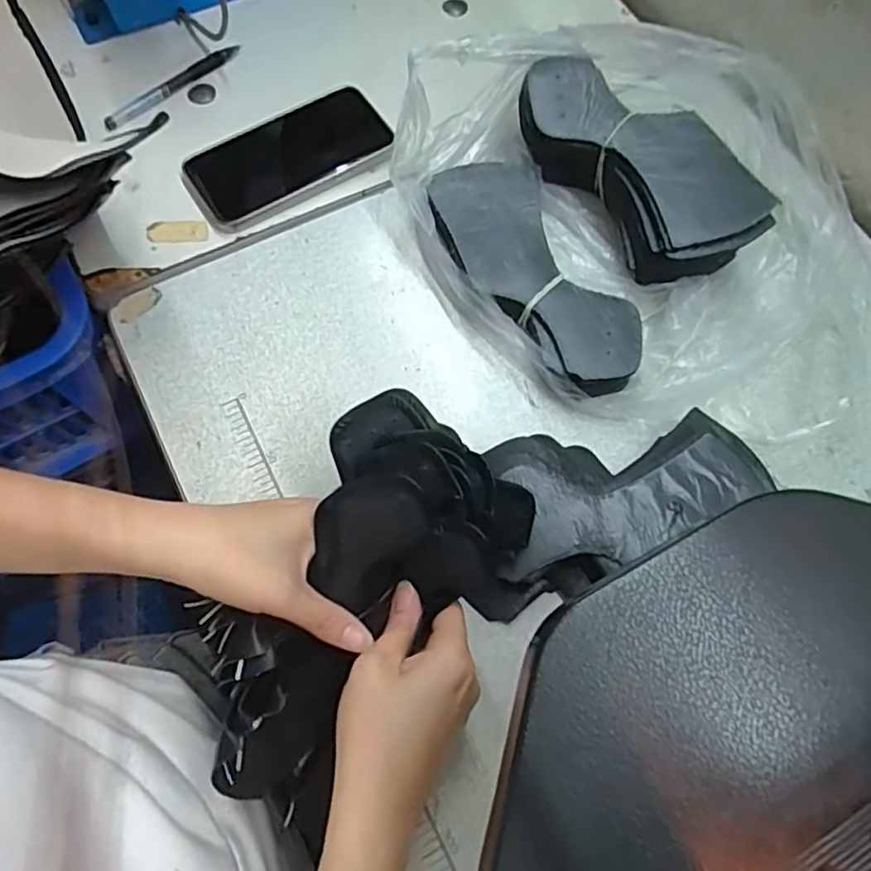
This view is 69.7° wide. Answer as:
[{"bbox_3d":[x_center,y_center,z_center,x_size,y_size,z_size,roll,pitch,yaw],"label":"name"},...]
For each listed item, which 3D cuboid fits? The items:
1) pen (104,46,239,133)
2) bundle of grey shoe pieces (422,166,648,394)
[{"bbox_3d":[-0.224,-0.300,0.536,0.132,0.011,0.012,-39,74,-15],"label":"pen"},{"bbox_3d":[0.068,-0.112,0.449,0.085,0.039,0.198,-26,71,-10],"label":"bundle of grey shoe pieces"}]

